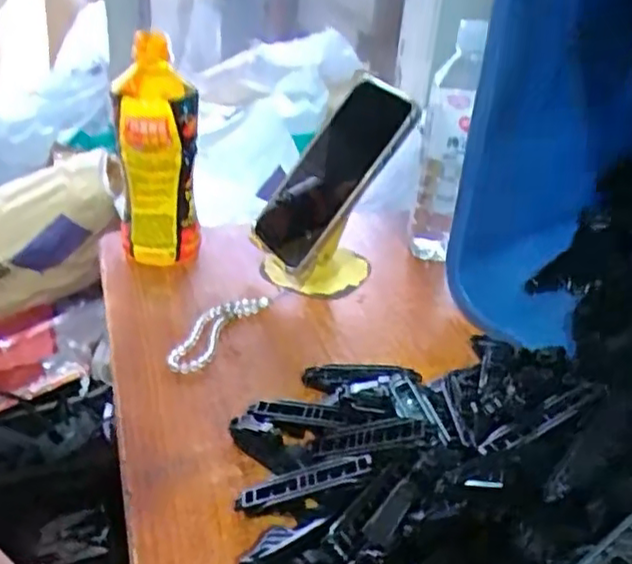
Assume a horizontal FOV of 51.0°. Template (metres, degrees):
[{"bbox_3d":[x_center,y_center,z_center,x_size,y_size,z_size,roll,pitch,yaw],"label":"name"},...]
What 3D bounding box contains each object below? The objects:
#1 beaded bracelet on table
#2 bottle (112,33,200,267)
[{"bbox_3d":[-0.078,0.035,0.515,0.035,0.010,0.111,17,33,20],"label":"beaded bracelet on table"},{"bbox_3d":[-0.134,-0.102,0.563,0.064,0.183,0.067,-3,32,-12],"label":"bottle"}]

